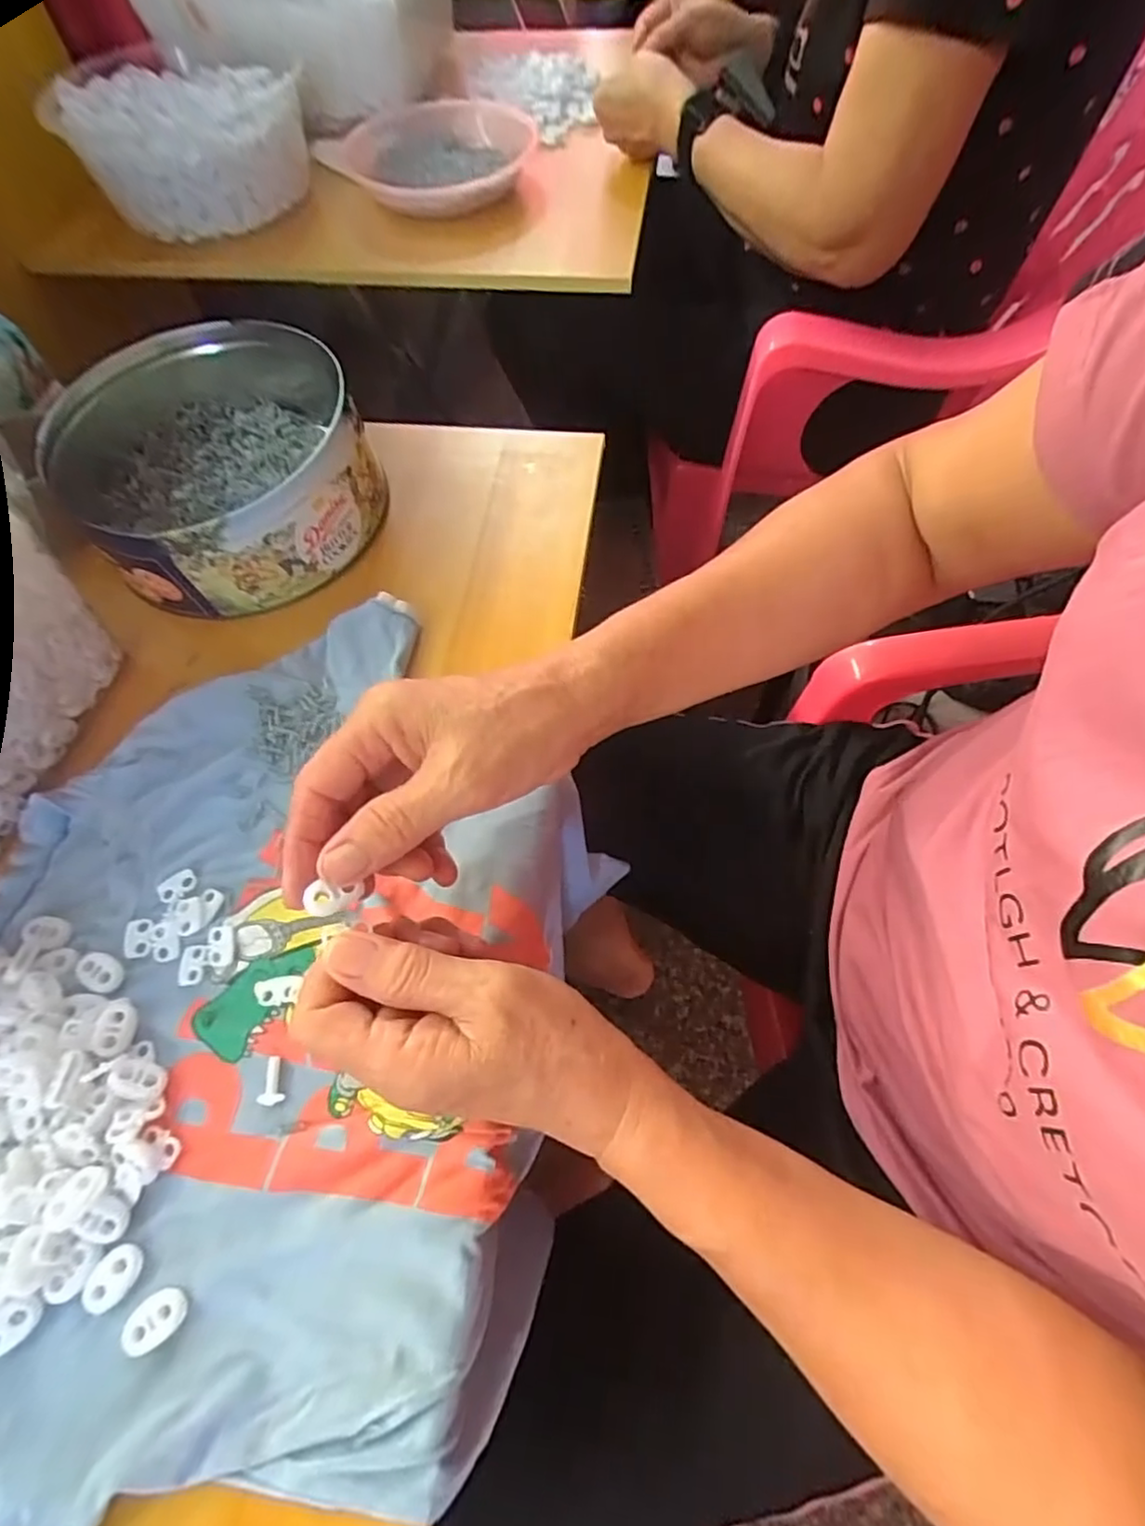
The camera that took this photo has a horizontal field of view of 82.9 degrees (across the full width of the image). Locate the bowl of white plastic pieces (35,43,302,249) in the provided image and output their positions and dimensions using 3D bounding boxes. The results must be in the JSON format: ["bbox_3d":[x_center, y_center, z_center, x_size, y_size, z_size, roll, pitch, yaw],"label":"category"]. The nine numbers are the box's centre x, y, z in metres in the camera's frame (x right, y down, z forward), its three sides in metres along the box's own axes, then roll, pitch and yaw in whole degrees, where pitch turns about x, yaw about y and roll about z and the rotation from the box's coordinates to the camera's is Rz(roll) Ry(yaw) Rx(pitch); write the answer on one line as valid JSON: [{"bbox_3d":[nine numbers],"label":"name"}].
[{"bbox_3d":[-0.375,-0.631,0.660,0.188,0.084,0.208,-9,62,-3],"label":"bowl of white plastic pieces"}]

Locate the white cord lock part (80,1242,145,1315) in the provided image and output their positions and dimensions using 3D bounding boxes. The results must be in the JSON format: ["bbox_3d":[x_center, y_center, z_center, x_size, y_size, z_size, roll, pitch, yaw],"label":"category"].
[{"bbox_3d":[-0.180,0.202,0.254,0.016,0.004,0.023,24,65,14],"label":"white cord lock part"}]

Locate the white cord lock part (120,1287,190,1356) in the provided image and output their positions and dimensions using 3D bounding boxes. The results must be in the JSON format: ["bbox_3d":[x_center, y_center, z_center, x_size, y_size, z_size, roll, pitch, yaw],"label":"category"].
[{"bbox_3d":[-0.159,0.213,0.247,0.023,0.005,0.016,-35,66,-15],"label":"white cord lock part"}]

